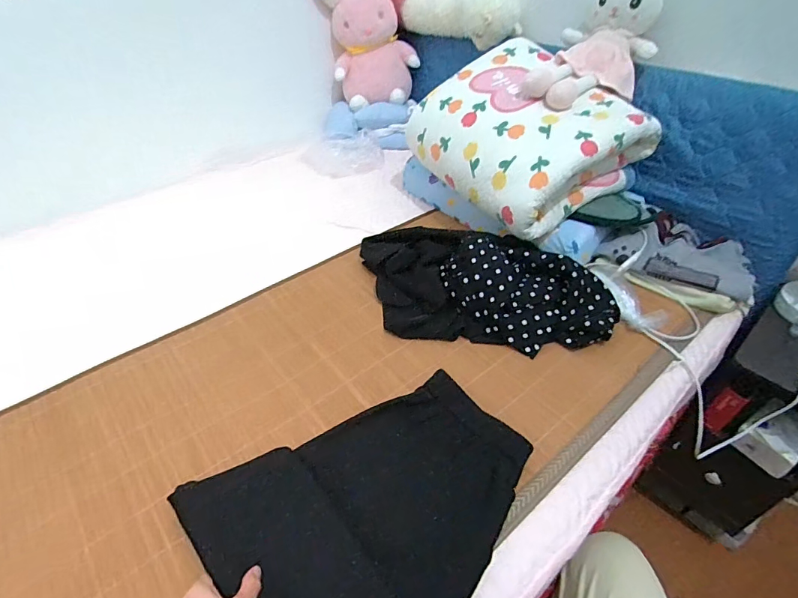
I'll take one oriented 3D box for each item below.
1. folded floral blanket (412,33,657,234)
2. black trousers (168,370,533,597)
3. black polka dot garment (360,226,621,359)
[{"bbox_3d":[0.258,-0.345,0.894,0.334,0.201,0.376,-24,47,-24],"label":"folded floral blanket"},{"bbox_3d":[-0.031,0.245,0.527,0.361,0.060,0.284,-29,52,-30],"label":"black trousers"},{"bbox_3d":[0.143,-0.026,0.783,0.452,0.118,0.221,6,43,6],"label":"black polka dot garment"}]

